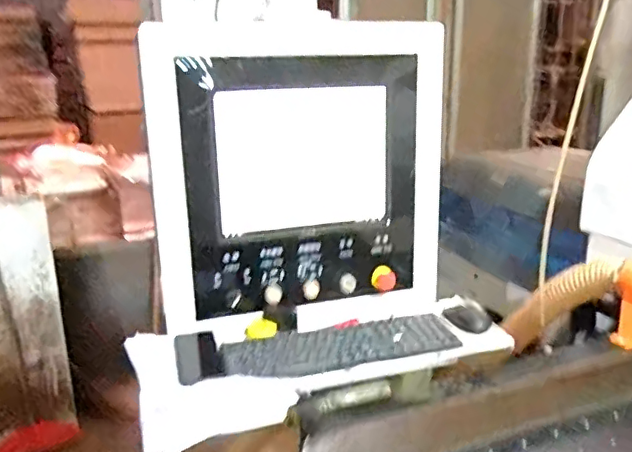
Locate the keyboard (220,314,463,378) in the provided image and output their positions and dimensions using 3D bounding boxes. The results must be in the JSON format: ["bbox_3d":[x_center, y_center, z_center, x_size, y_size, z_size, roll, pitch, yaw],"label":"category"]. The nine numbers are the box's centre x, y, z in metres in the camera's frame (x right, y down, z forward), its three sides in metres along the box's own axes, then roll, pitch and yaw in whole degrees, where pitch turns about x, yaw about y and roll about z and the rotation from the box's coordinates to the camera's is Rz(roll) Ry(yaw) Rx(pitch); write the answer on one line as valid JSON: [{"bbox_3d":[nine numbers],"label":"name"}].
[{"bbox_3d":[0.045,0.220,1.032,0.416,0.028,0.124,-5,16,-12],"label":"keyboard"}]

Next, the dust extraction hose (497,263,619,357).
[{"bbox_3d":[0.579,0.185,1.370,0.078,0.362,0.094,-24,69,-45],"label":"dust extraction hose"}]

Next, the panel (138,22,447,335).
[{"bbox_3d":[-0.020,-0.096,1.140,0.589,0.565,0.117,-7,16,-16],"label":"panel"}]

